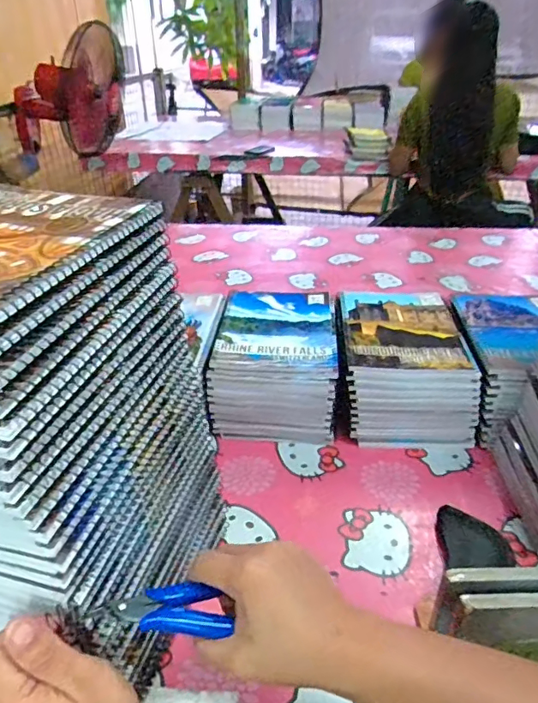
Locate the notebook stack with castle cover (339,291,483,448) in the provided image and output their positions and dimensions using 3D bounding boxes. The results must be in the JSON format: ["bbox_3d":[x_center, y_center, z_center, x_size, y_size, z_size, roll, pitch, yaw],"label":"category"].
[{"bbox_3d":[0.180,0.020,0.690,0.159,0.122,0.201,1,33,2],"label":"notebook stack with castle cover"}]

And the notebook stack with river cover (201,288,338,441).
[{"bbox_3d":[0.011,0.018,0.696,0.160,0.123,0.201,2,33,3],"label":"notebook stack with river cover"}]

